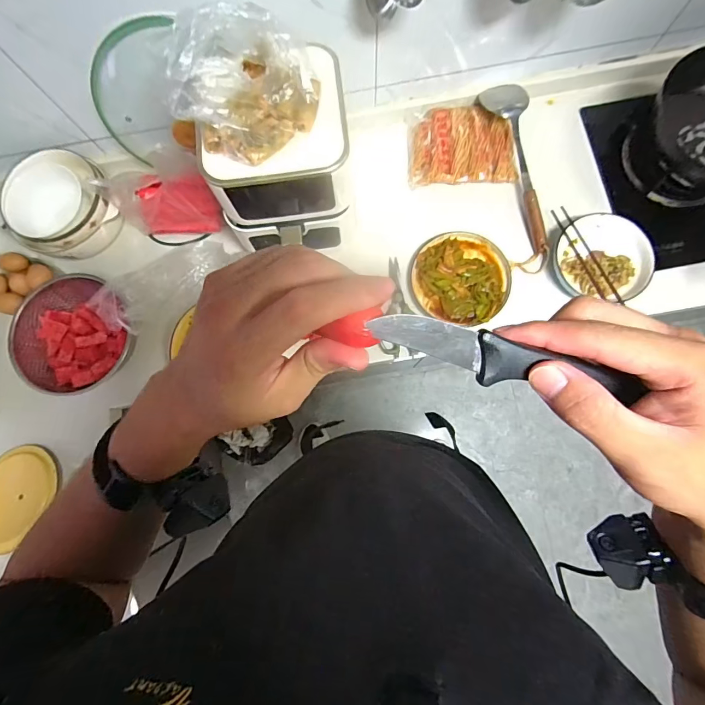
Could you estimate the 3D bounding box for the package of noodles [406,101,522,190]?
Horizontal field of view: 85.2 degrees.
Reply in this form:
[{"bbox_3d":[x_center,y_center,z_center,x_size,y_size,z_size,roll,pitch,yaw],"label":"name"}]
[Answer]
[{"bbox_3d":[0.240,-0.465,0.854,0.224,0.028,0.195,-2,81,2],"label":"package of noodles"}]

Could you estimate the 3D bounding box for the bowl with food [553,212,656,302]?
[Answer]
[{"bbox_3d":[0.505,-0.187,0.791,0.181,0.074,0.175,0,81,2],"label":"bowl with food"}]

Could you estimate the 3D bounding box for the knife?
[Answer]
[{"bbox_3d":[0.077,0.005,0.194,0.141,0.012,0.022,13,81,-7],"label":"knife"}]

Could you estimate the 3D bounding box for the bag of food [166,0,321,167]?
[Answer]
[{"bbox_3d":[-0.143,-0.374,0.518,0.145,0.127,0.171,32,83,7],"label":"bag of food"}]

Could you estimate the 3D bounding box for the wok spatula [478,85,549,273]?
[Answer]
[{"bbox_3d":[0.353,-0.379,0.812,0.088,0.043,0.416,-7,80,1],"label":"wok spatula"}]

